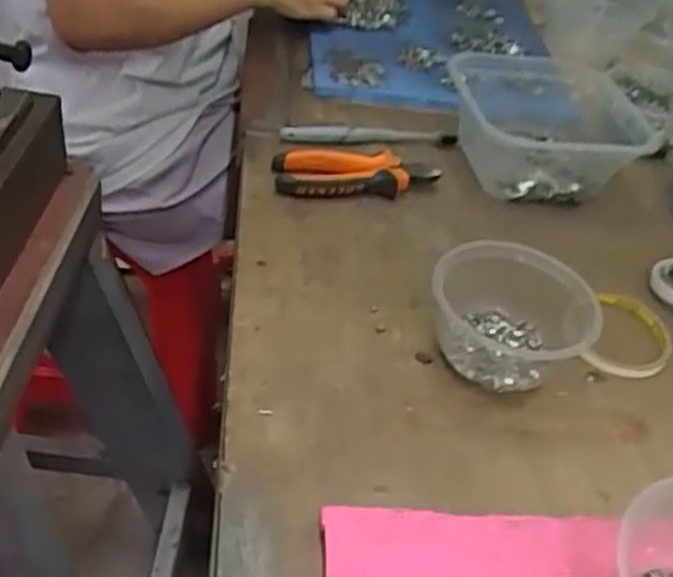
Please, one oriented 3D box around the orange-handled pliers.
[{"bbox_3d":[0.019,-0.104,0.700,0.149,0.024,0.051,1,42,-12],"label":"orange-handled pliers"}]

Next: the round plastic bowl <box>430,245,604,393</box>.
[{"bbox_3d":[0.123,0.021,0.552,0.114,0.070,0.101,19,41,8],"label":"round plastic bowl"}]

